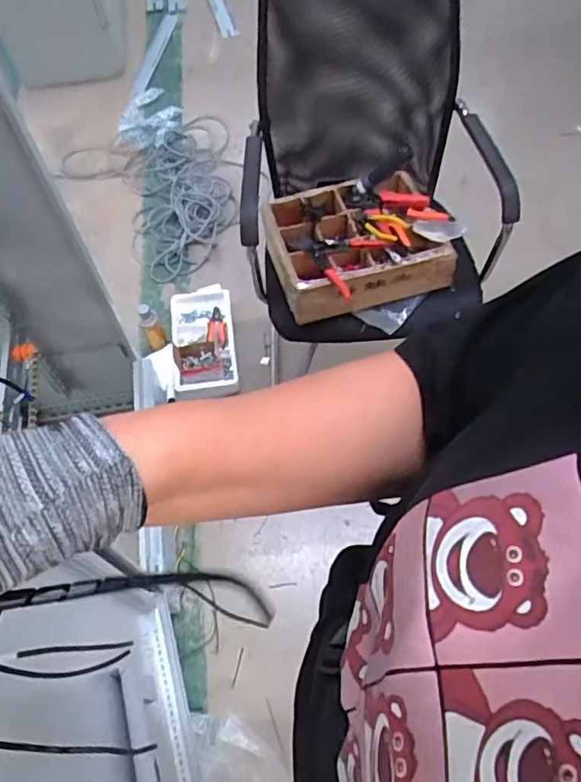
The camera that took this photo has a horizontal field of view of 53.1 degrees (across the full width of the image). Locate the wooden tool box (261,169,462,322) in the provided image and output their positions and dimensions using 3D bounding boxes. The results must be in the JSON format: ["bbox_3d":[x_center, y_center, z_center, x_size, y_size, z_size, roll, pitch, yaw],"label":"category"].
[{"bbox_3d":[0.144,-0.330,1.259,0.366,0.113,0.311,-14,62,-6],"label":"wooden tool box"}]

